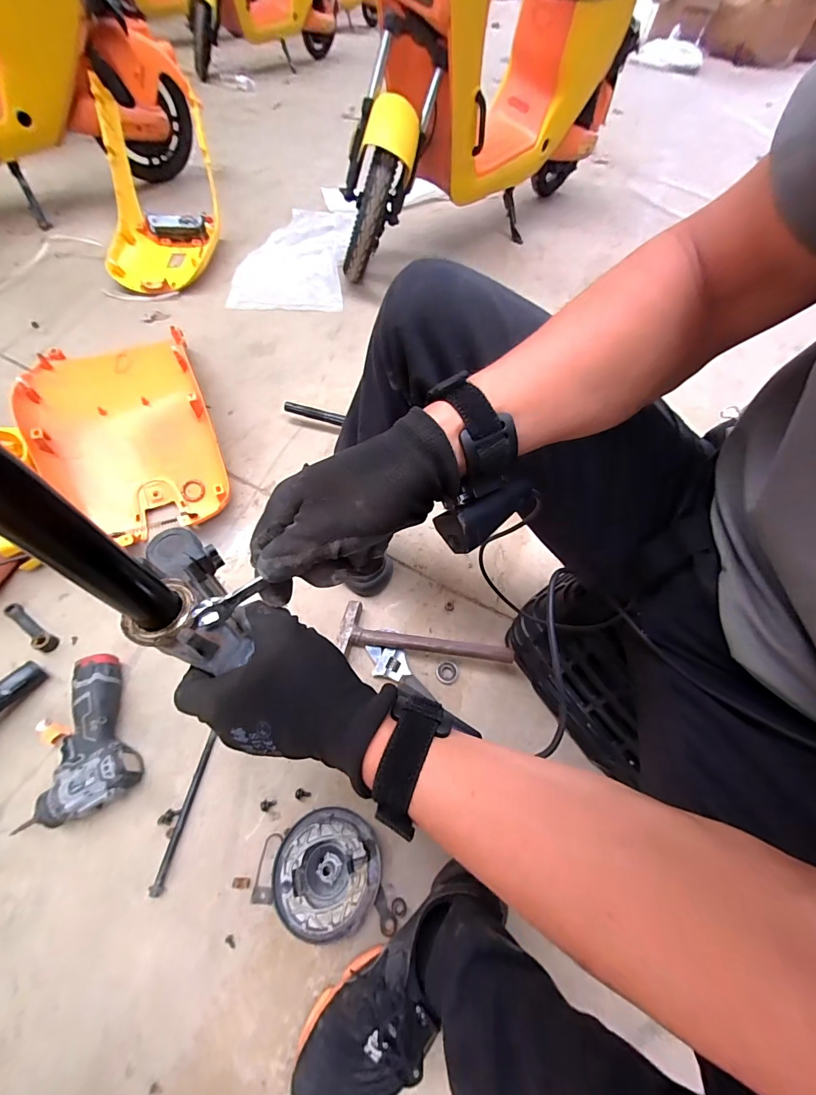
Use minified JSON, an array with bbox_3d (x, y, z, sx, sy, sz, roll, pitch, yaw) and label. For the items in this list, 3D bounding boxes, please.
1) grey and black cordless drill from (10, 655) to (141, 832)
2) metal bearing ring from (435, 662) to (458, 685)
[{"bbox_3d":[-0.456,0.268,0.541,0.135,0.050,0.192,-21,61,-15],"label":"grey and black cordless drill"},{"bbox_3d":[0.063,0.204,0.642,0.036,0.004,0.036,1,58,-2],"label":"metal bearing ring"}]

